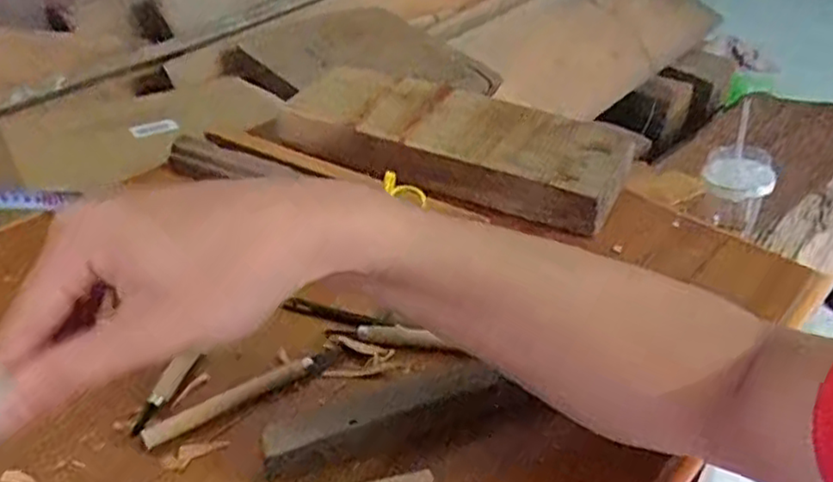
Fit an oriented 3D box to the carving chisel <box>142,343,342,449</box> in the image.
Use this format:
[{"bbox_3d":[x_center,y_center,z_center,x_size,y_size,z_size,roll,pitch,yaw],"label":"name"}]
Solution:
[{"bbox_3d":[-0.104,0.093,0.426,0.127,0.006,0.013,-21,42,-26],"label":"carving chisel"}]

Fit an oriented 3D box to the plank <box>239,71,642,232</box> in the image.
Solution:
[{"bbox_3d":[0.028,-0.097,0.639,0.336,0.047,0.119,17,40,20],"label":"plank"}]

